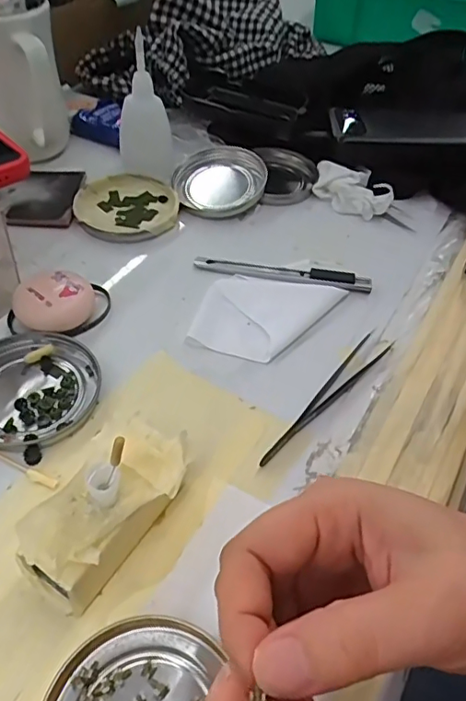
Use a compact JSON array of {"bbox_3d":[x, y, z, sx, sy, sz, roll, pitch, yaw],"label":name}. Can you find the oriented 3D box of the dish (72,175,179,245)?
[{"bbox_3d":[-0.083,-0.115,0.430,0.079,0.008,0.079,2,49,-3],"label":"dish"}]

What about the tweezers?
[{"bbox_3d":[0.058,0.026,0.320,0.016,0.005,0.127,33,54,22],"label":"tweezers"}]

